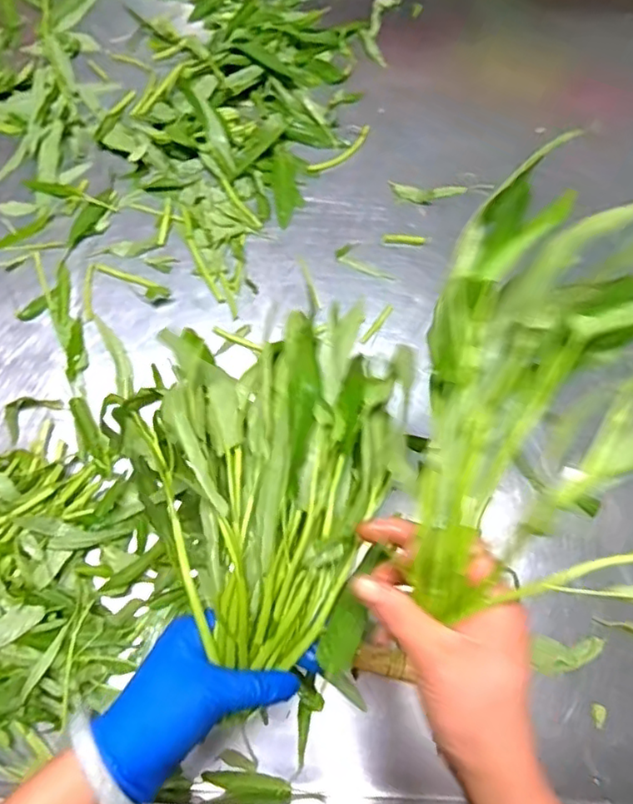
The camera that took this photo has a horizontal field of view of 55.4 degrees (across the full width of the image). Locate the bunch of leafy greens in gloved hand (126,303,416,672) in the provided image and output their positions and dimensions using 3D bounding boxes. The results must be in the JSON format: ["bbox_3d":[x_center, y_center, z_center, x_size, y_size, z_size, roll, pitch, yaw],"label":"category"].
[{"bbox_3d":[-0.023,0.050,0.386,0.164,0.057,0.218,3,74,0],"label":"bunch of leafy greens in gloved hand"}]

